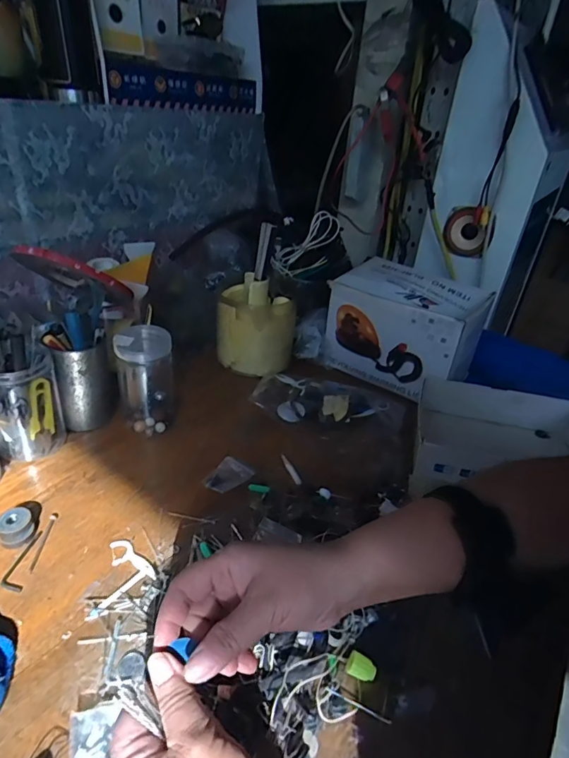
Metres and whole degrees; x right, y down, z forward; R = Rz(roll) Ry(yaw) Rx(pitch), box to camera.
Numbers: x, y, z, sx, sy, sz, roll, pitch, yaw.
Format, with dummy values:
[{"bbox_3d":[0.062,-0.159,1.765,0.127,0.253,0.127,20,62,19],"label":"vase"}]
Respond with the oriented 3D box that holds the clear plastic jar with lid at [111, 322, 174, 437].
[{"bbox_3d":[-0.168,0.002,0.538,0.063,0.120,0.058,-6,33,-17],"label":"clear plastic jar with lid"}]

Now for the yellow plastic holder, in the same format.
[{"bbox_3d":[-0.043,-0.083,0.685,0.116,0.120,0.100,3,32,-5],"label":"yellow plastic holder"}]

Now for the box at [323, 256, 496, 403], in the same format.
[{"bbox_3d":[0.183,-0.077,0.681,0.204,0.142,0.140,25,36,28],"label":"box"}]

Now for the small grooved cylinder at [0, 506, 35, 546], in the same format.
[{"bbox_3d":[-0.251,0.138,0.415,0.029,0.018,0.032,-13,36,-27],"label":"small grooved cylinder"}]

